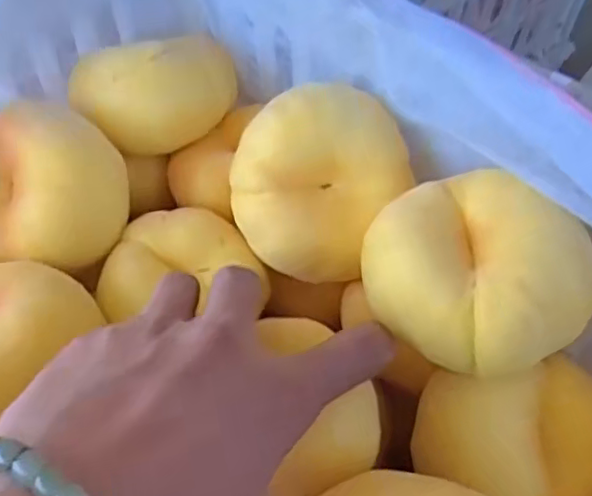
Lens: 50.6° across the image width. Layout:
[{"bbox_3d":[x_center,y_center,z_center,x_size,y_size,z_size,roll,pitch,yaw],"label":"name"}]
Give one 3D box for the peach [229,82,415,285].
[{"bbox_3d":[0.009,-0.030,0.271,0.063,0.057,0.059,-1,52,1],"label":"peach"}]

